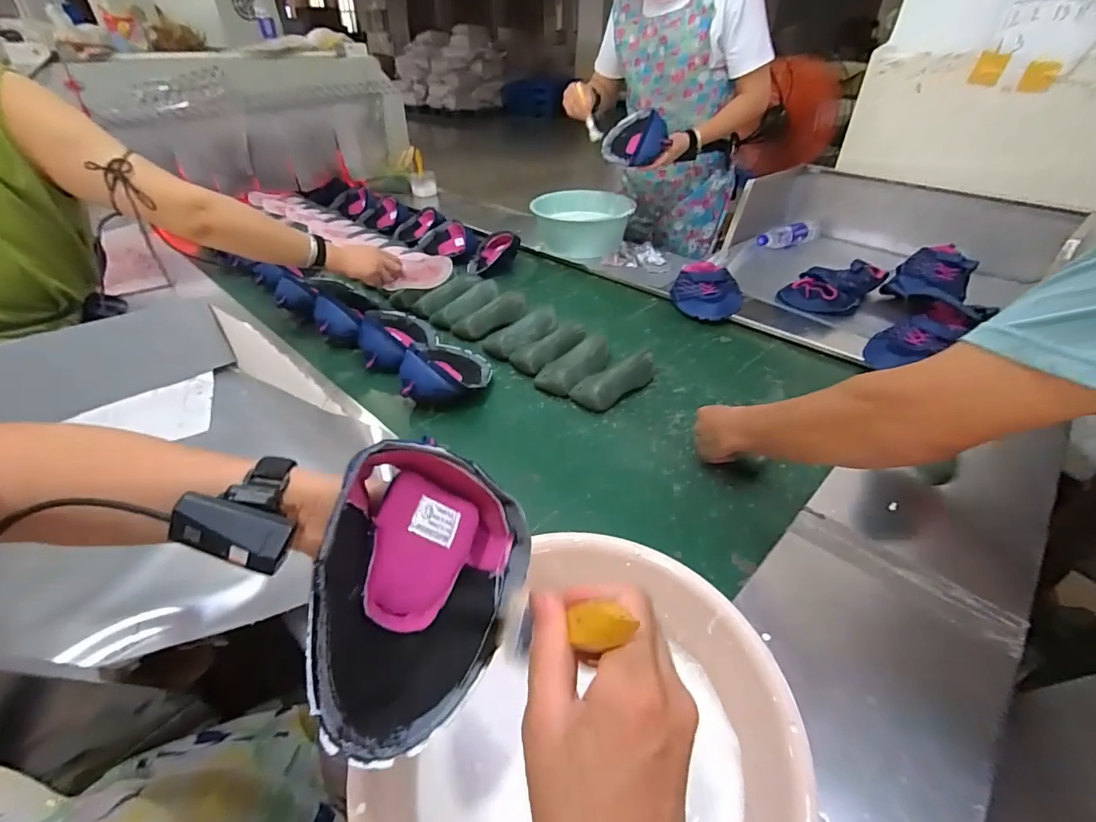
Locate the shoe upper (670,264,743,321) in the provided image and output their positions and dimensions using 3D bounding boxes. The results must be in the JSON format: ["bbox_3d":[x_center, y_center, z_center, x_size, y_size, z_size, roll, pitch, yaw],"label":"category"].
[{"bbox_3d":[0.388,-0.294,1.192,0.163,0.085,0.137,13,39,16],"label":"shoe upper"}]

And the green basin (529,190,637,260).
[{"bbox_3d":[0.106,-0.597,1.547,0.304,0.131,0.304,0,37,0],"label":"green basin"}]

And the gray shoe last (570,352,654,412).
[{"bbox_3d":[0.125,-0.067,0.922,0.171,0.070,0.088,-30,47,-33],"label":"gray shoe last"}]

